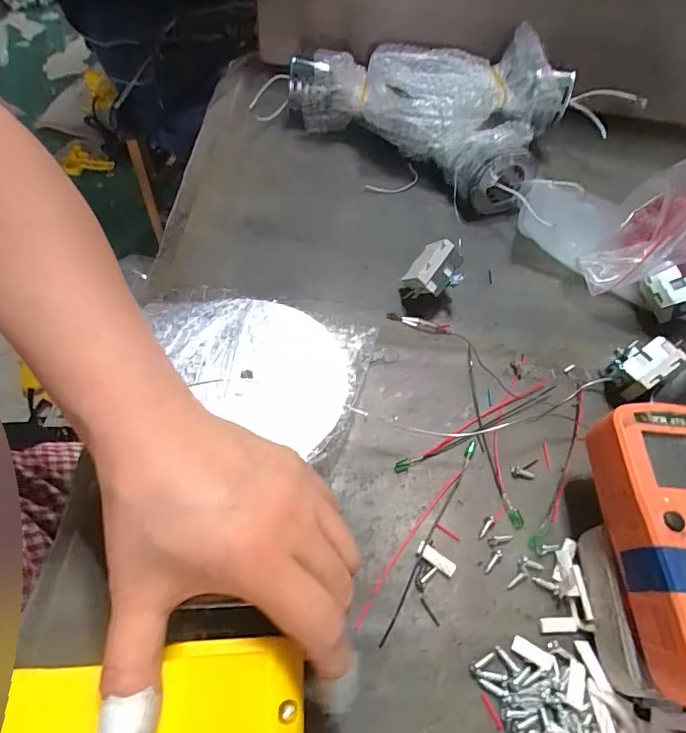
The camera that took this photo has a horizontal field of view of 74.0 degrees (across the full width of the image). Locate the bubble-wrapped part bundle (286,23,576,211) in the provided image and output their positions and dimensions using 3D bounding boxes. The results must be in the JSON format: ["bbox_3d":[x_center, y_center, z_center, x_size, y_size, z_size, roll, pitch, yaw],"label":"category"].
[{"bbox_3d":[0.080,-0.250,0.430,0.234,0.071,0.155,29,61,13],"label":"bubble-wrapped part bundle"}]

